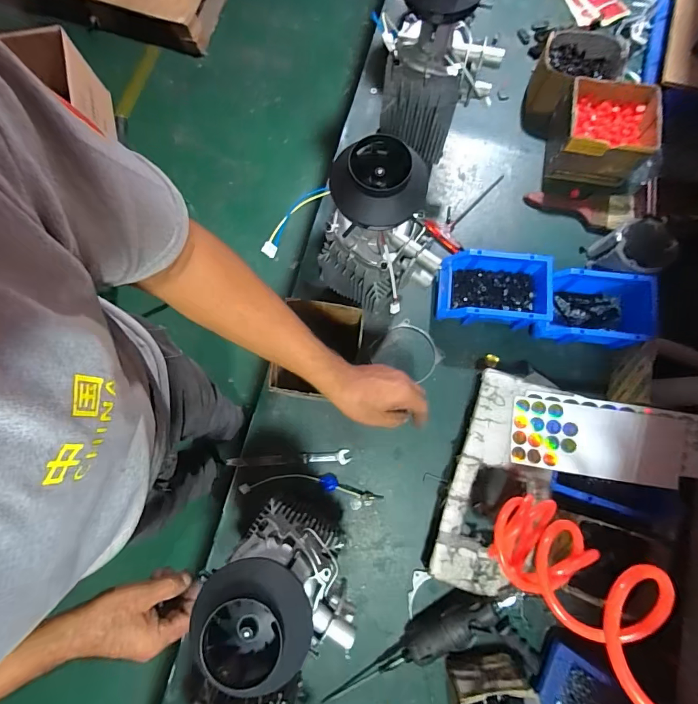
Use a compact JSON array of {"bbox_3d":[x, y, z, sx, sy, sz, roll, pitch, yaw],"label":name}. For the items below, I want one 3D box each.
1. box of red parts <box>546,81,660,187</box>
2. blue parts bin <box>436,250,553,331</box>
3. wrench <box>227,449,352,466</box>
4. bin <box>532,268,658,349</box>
[{"bbox_3d":[0.467,-0.405,0.728,0.156,0.101,0.149,10,80,1],"label":"box of red parts"},{"bbox_3d":[0.252,-0.107,0.685,0.189,0.077,0.113,6,80,1],"label":"blue parts bin"},{"bbox_3d":[-0.102,0.185,0.663,0.205,0.008,0.023,-4,80,-1],"label":"wrench"},{"bbox_3d":[0.417,-0.072,0.674,0.181,0.080,0.118,7,80,1],"label":"bin"}]

